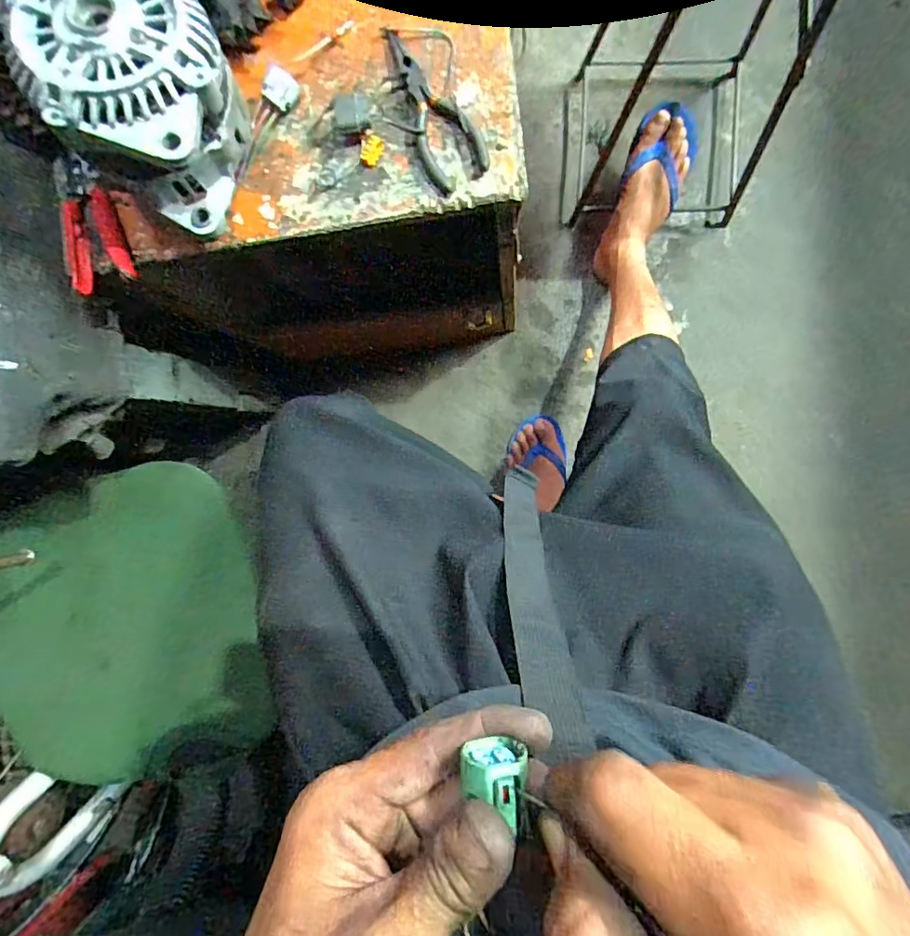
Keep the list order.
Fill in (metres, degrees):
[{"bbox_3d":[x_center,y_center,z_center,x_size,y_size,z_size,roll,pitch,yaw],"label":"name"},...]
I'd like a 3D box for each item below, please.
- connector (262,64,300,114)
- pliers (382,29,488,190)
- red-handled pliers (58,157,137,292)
[{"bbox_3d":[-0.152,-0.329,0.454,0.023,0.021,0.030,31,95,5],"label":"connector"},{"bbox_3d":[-0.028,-0.309,0.448,0.049,0.014,0.146,-31,88,6],"label":"pliers"},{"bbox_3d":[-0.340,-0.233,0.485,0.054,0.024,0.132,-18,89,7],"label":"red-handled pliers"}]

